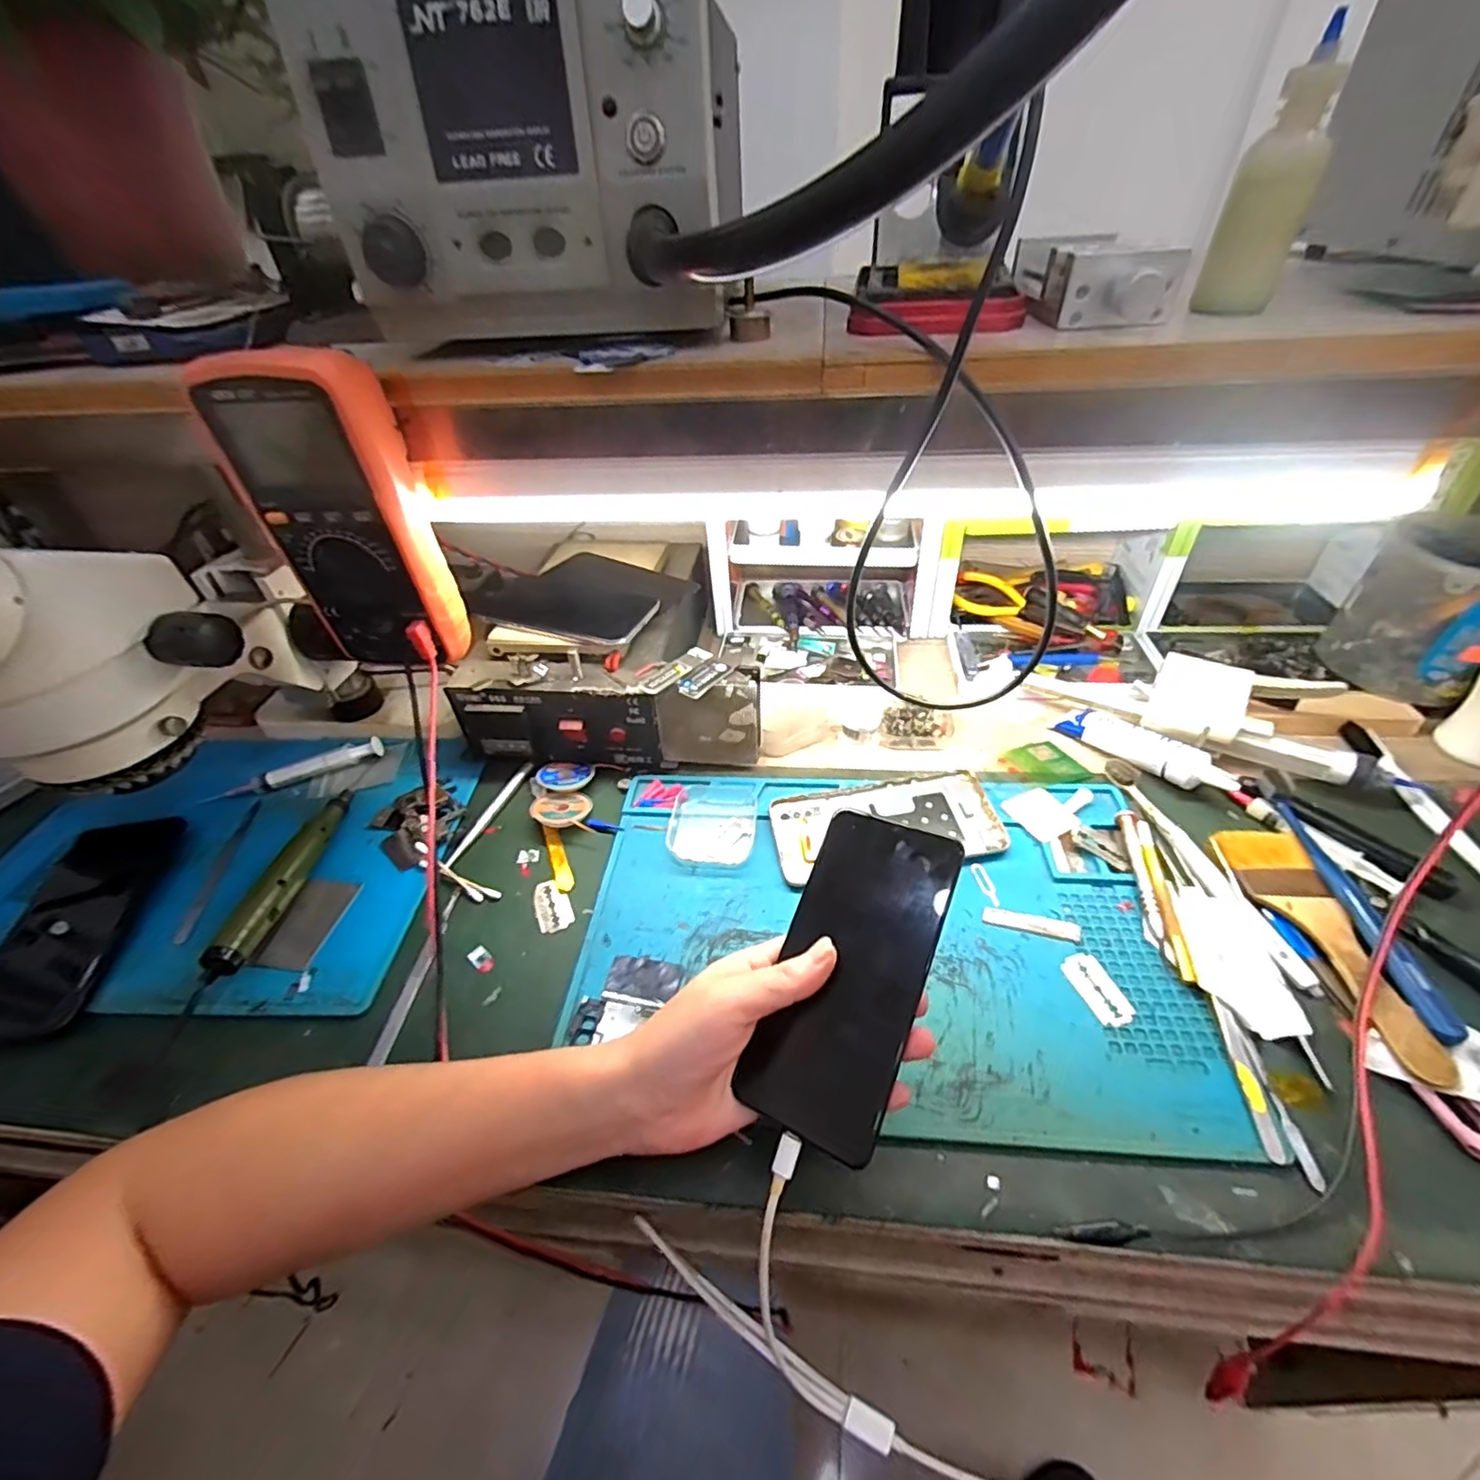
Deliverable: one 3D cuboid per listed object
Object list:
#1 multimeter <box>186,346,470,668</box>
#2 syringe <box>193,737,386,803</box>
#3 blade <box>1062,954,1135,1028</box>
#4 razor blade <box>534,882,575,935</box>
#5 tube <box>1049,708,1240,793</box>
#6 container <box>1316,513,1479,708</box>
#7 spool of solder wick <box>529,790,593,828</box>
[{"bbox_3d":[-0.230,-0.128,0.375,0.089,0.175,0.052,7,44,13],"label":"multimeter"},{"bbox_3d":[-0.374,0.026,0.529,0.135,0.018,0.012,-19,44,-15],"label":"syringe"},{"bbox_3d":[0.210,0.146,0.368,0.023,0.004,0.042,-16,43,-11],"label":"blade"},{"bbox_3d":[-0.130,0.115,0.436,0.024,0.004,0.040,-13,45,-24],"label":"razor blade"},{"bbox_3d":[0.317,0.006,0.496,0.034,0.023,0.128,-29,48,-24],"label":"tube"},{"bbox_3d":[0.568,-0.103,0.503,0.107,0.117,0.122,-32,49,-26],"label":"container"},{"bbox_3d":[-0.140,0.053,0.492,0.045,0.008,0.037,-21,45,-16],"label":"spool of solder wick"}]

